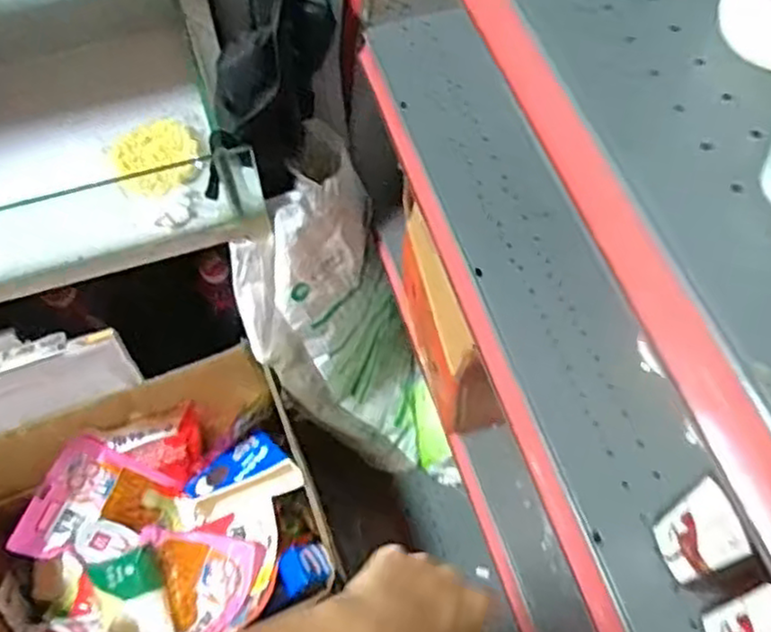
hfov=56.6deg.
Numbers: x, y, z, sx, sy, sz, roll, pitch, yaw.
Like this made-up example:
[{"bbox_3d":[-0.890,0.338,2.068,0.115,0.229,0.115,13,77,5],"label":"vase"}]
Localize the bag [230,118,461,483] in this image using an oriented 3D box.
[{"bbox_3d":[-0.058,0.038,1.097,0.228,0.561,0.149,-36,41,-17],"label":"bag"}]

